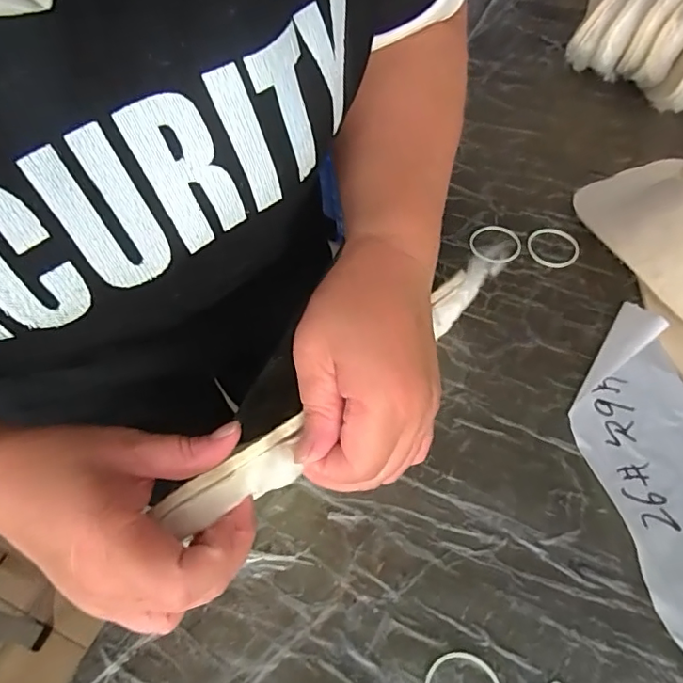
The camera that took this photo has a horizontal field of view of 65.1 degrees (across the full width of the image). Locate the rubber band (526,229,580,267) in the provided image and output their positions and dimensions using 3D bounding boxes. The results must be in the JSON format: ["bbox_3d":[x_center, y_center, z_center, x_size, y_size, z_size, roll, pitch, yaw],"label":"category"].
[{"bbox_3d":[0.177,-0.081,0.451,0.041,0.004,0.045,-2,54,2],"label":"rubber band"}]

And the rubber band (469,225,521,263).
[{"bbox_3d":[0.132,-0.083,0.461,0.038,0.004,0.044,-45,62,-11],"label":"rubber band"}]

